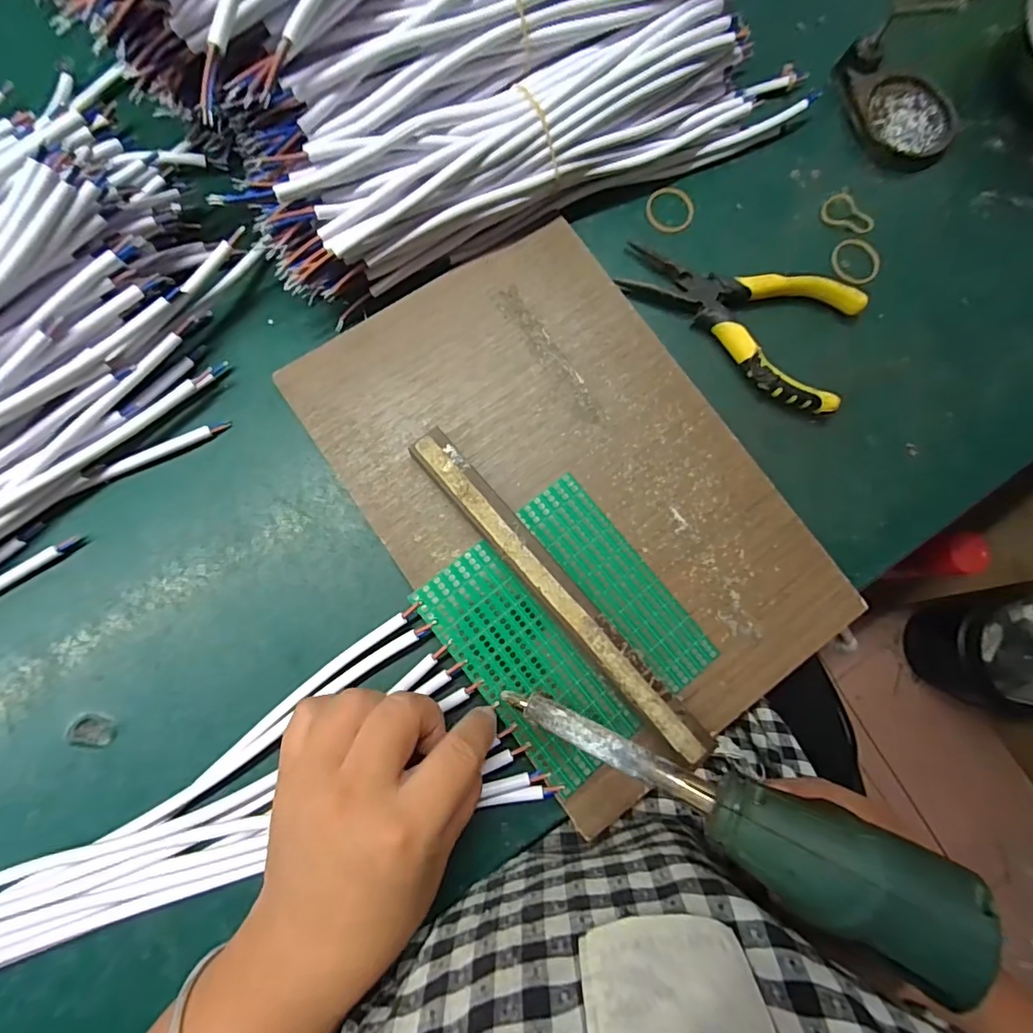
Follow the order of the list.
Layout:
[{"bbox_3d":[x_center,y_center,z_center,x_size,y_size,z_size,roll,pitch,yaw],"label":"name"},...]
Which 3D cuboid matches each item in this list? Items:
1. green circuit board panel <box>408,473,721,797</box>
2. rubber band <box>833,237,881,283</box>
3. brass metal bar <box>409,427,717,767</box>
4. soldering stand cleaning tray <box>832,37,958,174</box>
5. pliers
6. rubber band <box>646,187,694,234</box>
[{"bbox_3d":[0.027,0.058,0.269,0.109,0.005,0.126,-38,86,-9],"label":"green circuit board panel"},{"bbox_3d":[0.222,-0.167,0.331,0.036,0.004,0.031,-23,85,-11],"label":"rubber band"},{"bbox_3d":[0.021,0.040,0.265,0.020,0.018,0.211,-41,87,-9],"label":"brass metal bar"},{"bbox_3d":[0.261,-0.284,0.348,0.064,0.014,0.094,-29,85,-8],"label":"soldering stand cleaning tray"},{"bbox_3d":[0.133,-0.122,0.304,0.140,0.016,0.075,23,81,-1],"label":"pliers"},{"bbox_3d":[0.099,-0.197,0.324,0.030,0.004,0.033,1,82,-4],"label":"rubber band"}]

